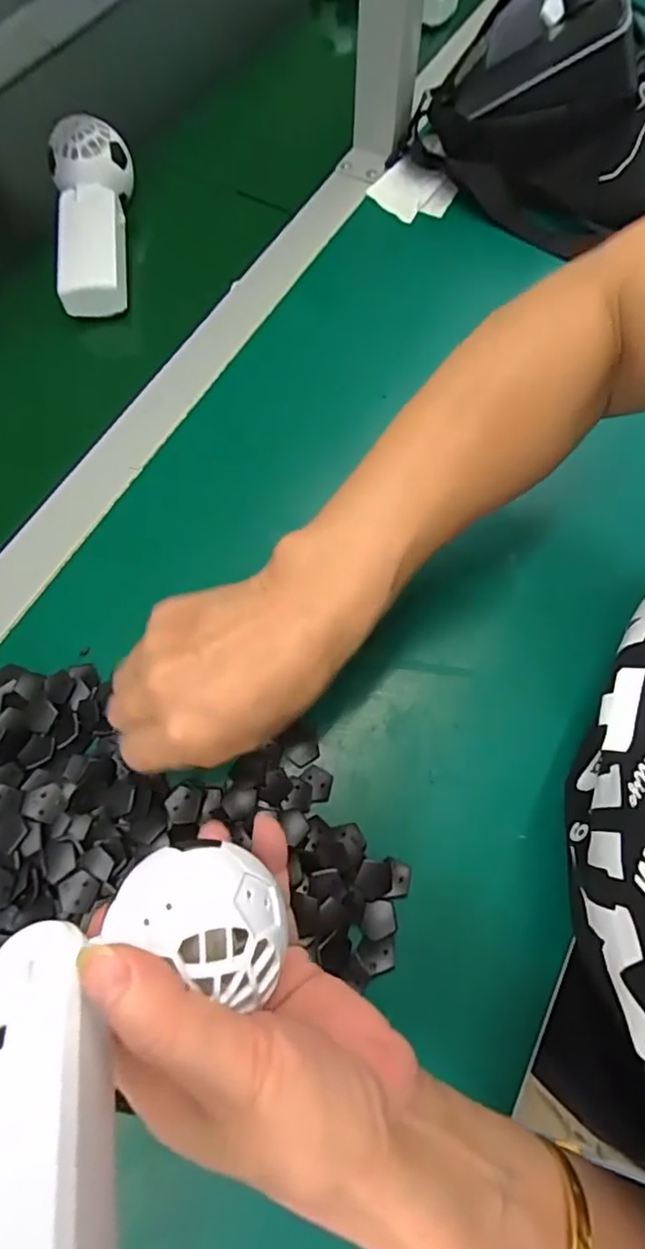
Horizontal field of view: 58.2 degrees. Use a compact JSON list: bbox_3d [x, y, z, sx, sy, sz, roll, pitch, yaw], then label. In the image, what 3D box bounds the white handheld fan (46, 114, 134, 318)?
[{"bbox_3d":[-0.181,-0.313,0.443,0.058,0.053,0.146,-4,67,-1],"label":"white handheld fan"}]

